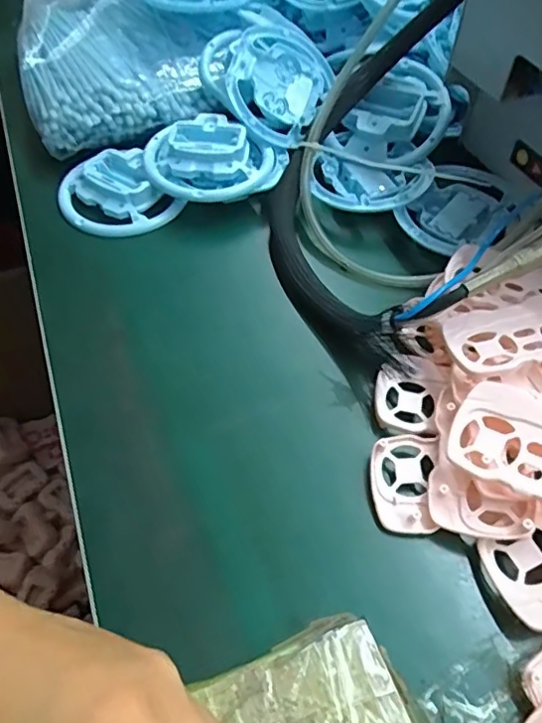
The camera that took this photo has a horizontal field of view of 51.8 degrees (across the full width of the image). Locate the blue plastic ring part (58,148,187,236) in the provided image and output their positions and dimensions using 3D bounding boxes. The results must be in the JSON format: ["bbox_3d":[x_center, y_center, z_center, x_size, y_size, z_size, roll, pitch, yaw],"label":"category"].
[{"bbox_3d":[-0.129,-0.137,0.452,0.080,0.022,0.089,-34,61,-20],"label":"blue plastic ring part"}]

